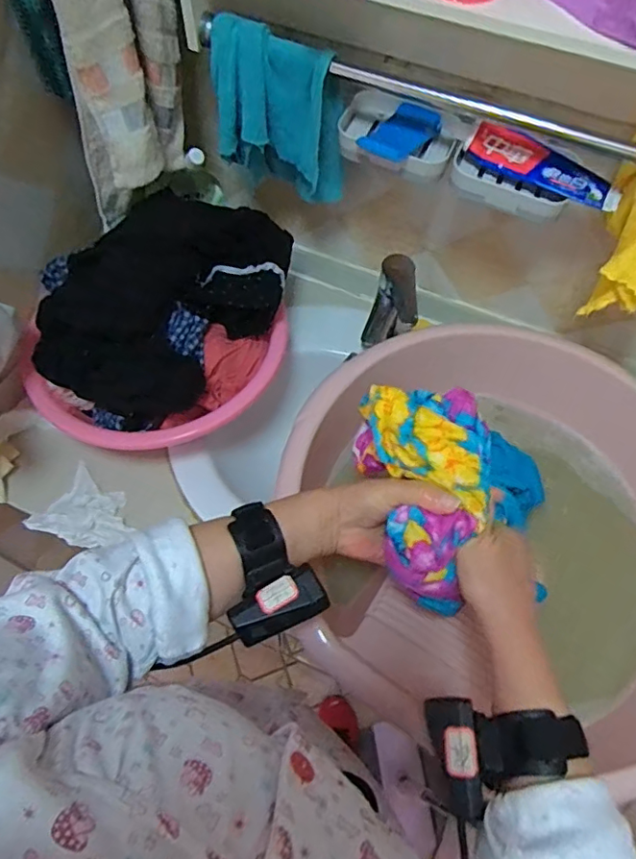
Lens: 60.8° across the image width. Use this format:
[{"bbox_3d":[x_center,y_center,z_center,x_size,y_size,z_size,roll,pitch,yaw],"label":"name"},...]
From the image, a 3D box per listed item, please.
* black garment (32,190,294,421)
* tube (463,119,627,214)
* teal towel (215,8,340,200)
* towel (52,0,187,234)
[{"bbox_3d":[-0.172,-0.166,0.671,0.175,0.120,0.343,37,66,16],"label":"black garment"},{"bbox_3d":[0.237,-0.275,0.564,0.163,0.030,0.039,26,64,11],"label":"tube"},{"bbox_3d":[-0.045,-0.346,0.618,0.140,0.176,0.053,13,62,4],"label":"teal towel"},{"bbox_3d":[-0.201,-0.391,0.532,0.079,0.339,0.160,15,62,5],"label":"towel"}]

